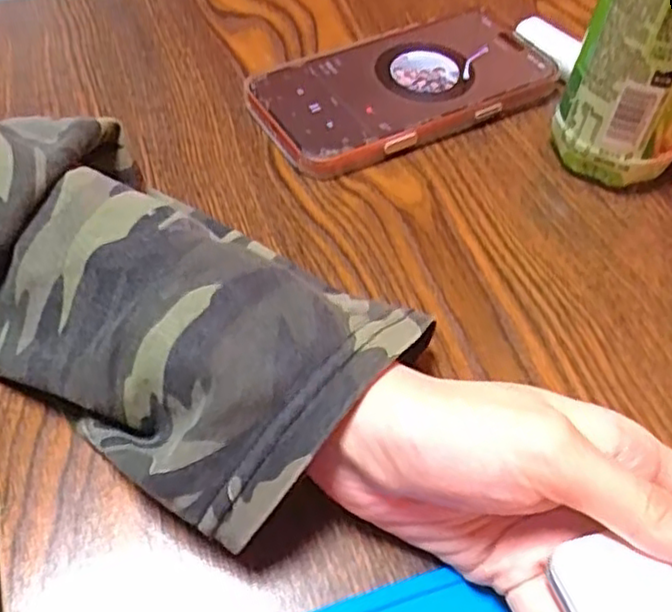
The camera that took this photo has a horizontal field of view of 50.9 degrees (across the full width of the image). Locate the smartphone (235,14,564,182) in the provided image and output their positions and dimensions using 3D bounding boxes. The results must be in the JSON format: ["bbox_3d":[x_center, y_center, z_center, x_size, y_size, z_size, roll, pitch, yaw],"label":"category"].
[{"bbox_3d":[0.037,-0.119,0.383,0.159,0.016,0.080,-21,56,-20],"label":"smartphone"}]

